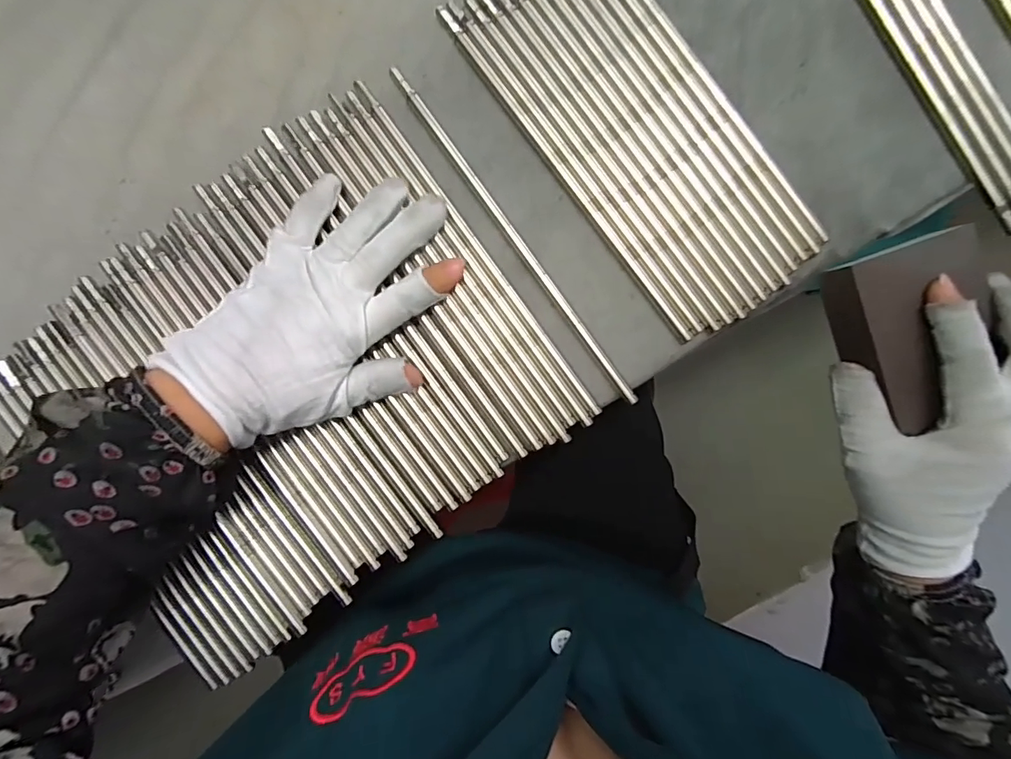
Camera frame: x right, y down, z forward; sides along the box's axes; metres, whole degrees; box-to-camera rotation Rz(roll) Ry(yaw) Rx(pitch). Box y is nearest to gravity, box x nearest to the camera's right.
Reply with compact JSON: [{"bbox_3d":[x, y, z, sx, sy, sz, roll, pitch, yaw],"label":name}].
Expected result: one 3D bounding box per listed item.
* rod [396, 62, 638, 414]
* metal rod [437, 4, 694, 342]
[{"bbox_3d":[0.005,-0.083,0.277,0.007,0.004,0.234,-35,89,3],"label":"rod"},{"bbox_3d":[0.034,-0.118,0.275,0.008,0.005,0.234,-37,89,3],"label":"metal rod"}]

